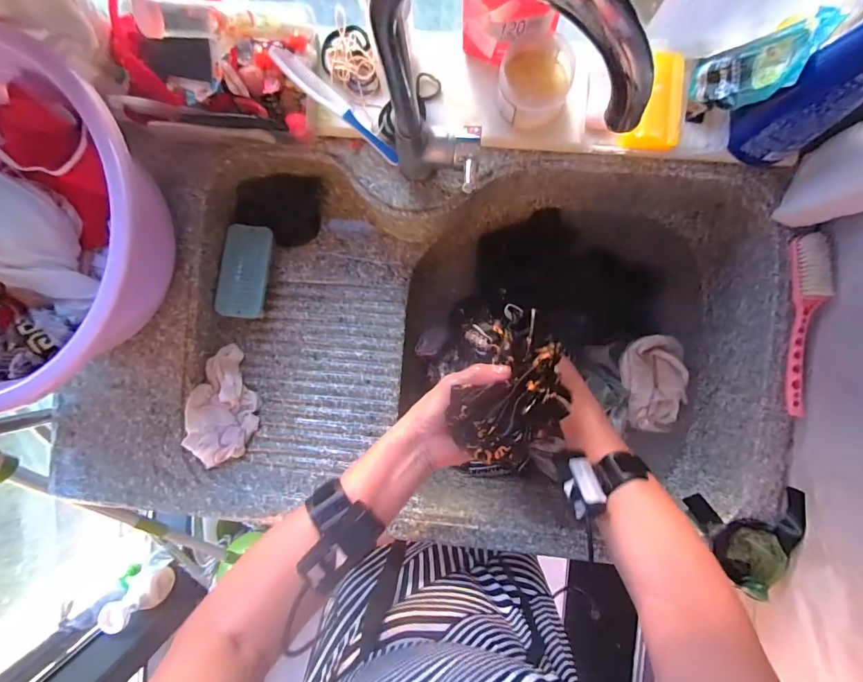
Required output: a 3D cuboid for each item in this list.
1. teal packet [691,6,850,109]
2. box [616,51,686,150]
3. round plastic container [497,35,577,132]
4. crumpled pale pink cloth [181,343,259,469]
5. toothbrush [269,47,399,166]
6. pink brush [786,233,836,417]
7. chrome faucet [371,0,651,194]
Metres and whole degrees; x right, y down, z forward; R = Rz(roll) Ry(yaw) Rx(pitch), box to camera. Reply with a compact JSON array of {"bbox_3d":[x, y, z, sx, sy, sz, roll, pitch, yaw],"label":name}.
[{"bbox_3d":[0.346,-0.288,0.444,0.028,0.129,0.071,14,93,-26],"label":"teal packet"},{"bbox_3d":[0.261,-0.280,0.486,0.063,0.021,0.110,6,93,3],"label":"box"},{"bbox_3d":[0.123,-0.307,0.488,0.080,0.043,0.094,21,93,2],"label":"round plastic container"},{"bbox_3d":[-0.296,0.090,0.582,0.082,0.047,0.157,-3,92,3],"label":"crumpled pale pink cloth"},{"bbox_3d":[-0.112,-0.282,0.504,0.178,0.011,0.019,35,94,-24],"label":"toothbrush"},{"bbox_3d":[0.457,-0.019,0.498,0.035,0.028,0.216,1,92,3],"label":"pink brush"},{"bbox_3d":[0.050,-0.185,0.357,0.188,0.315,0.055,29,94,2],"label":"chrome faucet"}]

